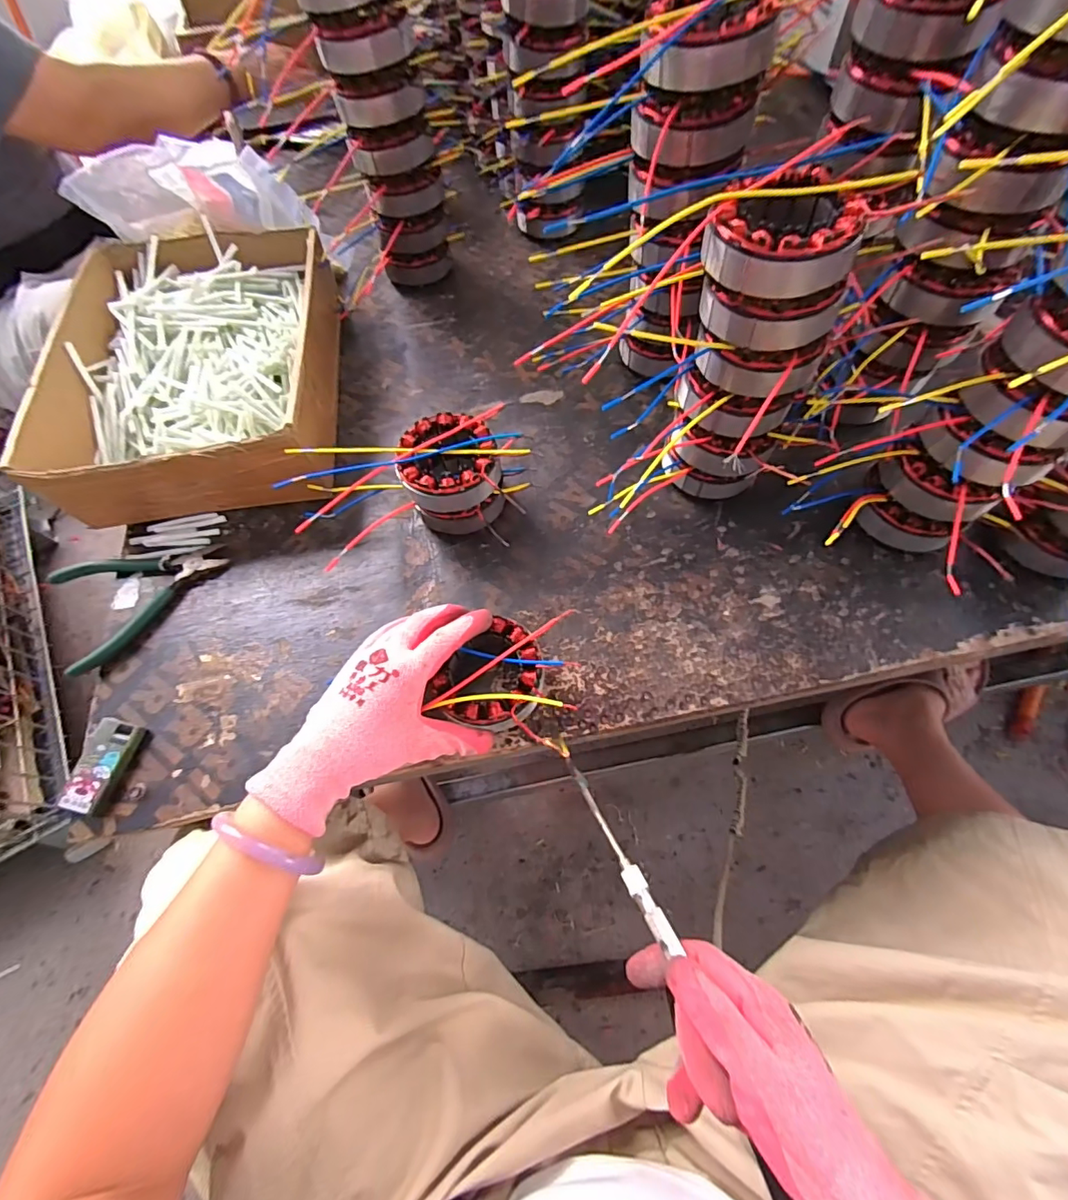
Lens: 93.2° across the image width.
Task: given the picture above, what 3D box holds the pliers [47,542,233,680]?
[{"bbox_3d":[-0.361,-0.019,0.463,0.144,0.014,0.131,-35,67,-12],"label":"pliers"}]

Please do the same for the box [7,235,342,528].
[{"bbox_3d":[-0.334,-0.240,0.529,0.241,0.102,0.335,-10,65,0],"label":"box"}]

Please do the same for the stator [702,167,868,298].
[{"bbox_3d":[0.146,-0.221,0.304,0.084,0.034,0.071,4,65,6],"label":"stator"}]

